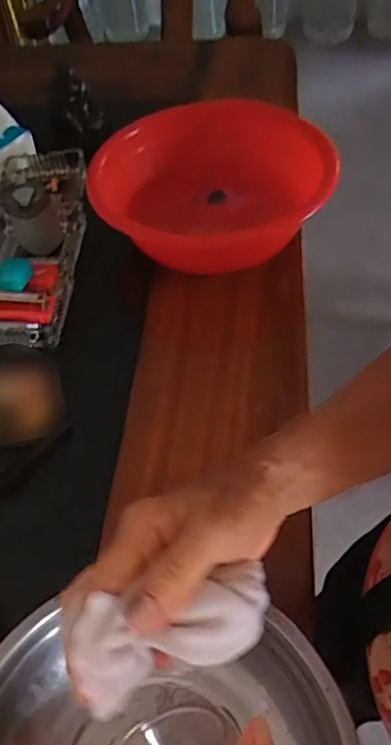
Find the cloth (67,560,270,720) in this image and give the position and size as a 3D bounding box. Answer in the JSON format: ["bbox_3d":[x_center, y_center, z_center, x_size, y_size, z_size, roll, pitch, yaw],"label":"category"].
[{"bbox_3d":[-0.008,0.114,0.267,0.094,0.031,0.036,-15,51,-15],"label":"cloth"}]

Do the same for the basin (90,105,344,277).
[{"bbox_3d":[0.008,-0.230,0.768,0.260,0.112,0.279,-3,51,3],"label":"basin"}]

